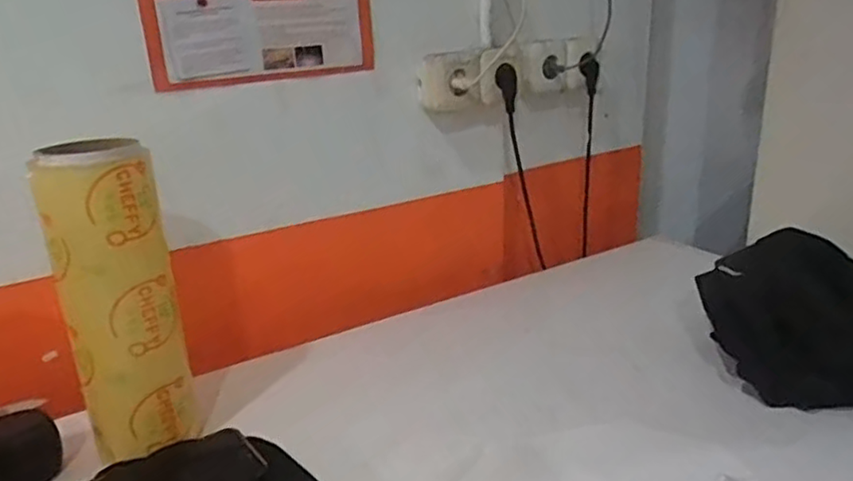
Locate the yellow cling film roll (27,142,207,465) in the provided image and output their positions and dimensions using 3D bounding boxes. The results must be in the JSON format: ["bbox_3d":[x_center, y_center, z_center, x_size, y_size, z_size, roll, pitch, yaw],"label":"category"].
[{"bbox_3d":[-0.284,0.056,0.593,0.100,0.284,0.073,-13,22,-28],"label":"yellow cling film roll"}]

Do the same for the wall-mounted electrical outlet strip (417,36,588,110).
[{"bbox_3d":[0.132,-0.258,0.970,0.304,0.079,0.063,-17,24,-35],"label":"wall-mounted electrical outlet strip"}]

